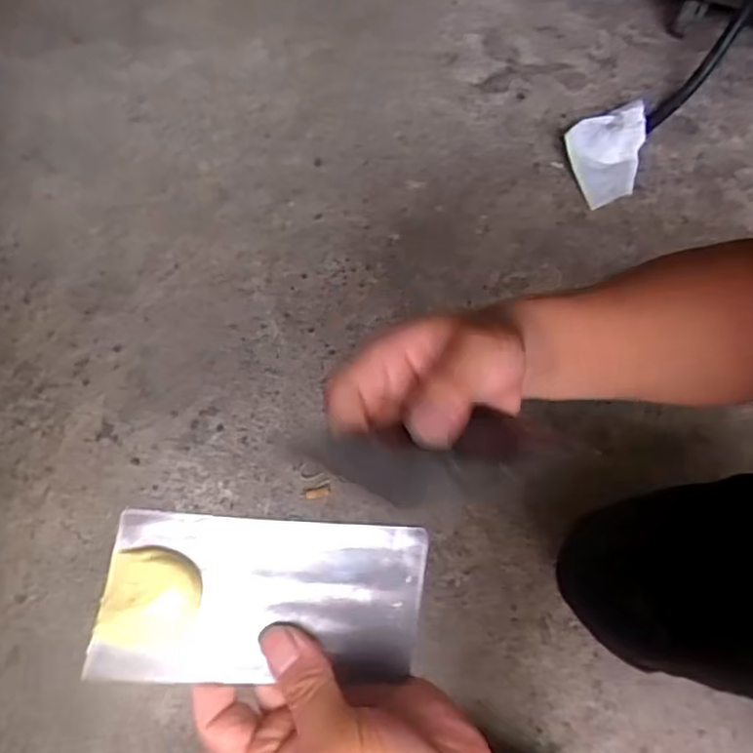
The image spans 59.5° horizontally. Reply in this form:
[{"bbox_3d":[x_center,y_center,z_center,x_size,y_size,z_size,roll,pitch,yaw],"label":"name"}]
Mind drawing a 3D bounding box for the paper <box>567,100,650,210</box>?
[{"bbox_3d":[0.374,-0.369,1.087,0.116,0.055,0.198,13,62,8],"label":"paper"}]

